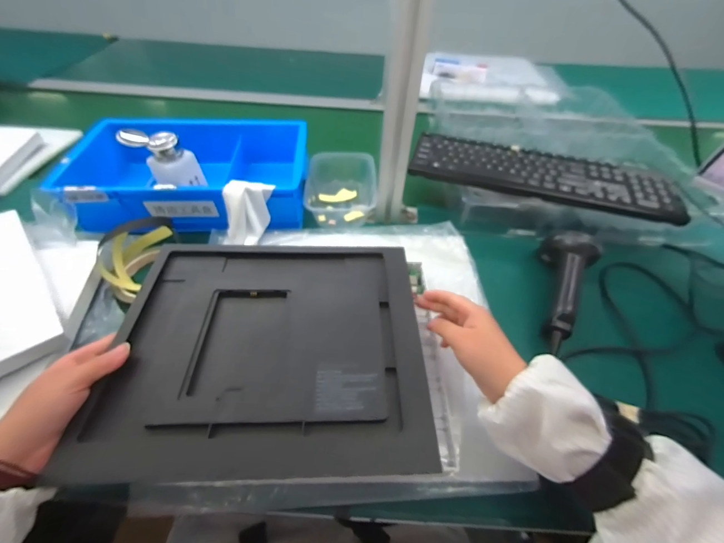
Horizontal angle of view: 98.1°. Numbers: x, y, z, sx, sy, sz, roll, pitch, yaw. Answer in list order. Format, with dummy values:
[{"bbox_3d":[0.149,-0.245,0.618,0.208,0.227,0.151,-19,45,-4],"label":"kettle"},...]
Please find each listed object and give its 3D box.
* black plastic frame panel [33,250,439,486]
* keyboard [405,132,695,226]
[{"bbox_3d":[-0.089,0.065,0.323,0.295,0.014,0.250,1,51,-2],"label":"black plastic frame panel"},{"bbox_3d":[0.292,-0.163,0.523,0.410,0.030,0.114,15,52,10],"label":"keyboard"}]

